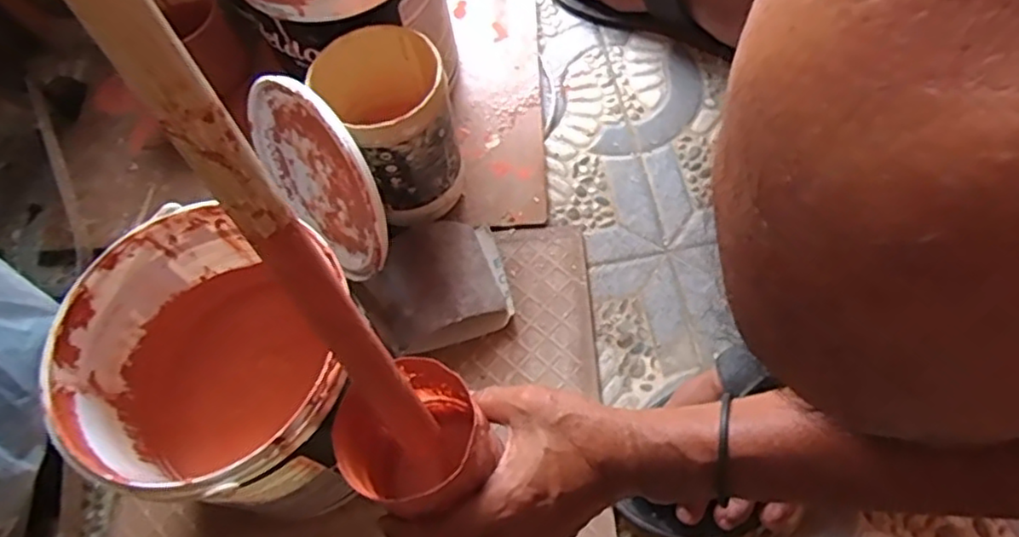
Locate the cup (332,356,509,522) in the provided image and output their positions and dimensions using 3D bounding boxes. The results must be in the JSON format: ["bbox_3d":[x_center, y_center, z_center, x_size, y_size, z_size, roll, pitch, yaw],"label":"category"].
[{"bbox_3d":[-0.053,0.107,0.403,0.078,0.071,0.083,-1,64,3],"label":"cup"}]

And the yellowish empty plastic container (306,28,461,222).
[{"bbox_3d":[-0.096,-0.120,0.578,0.095,0.147,0.111,-33,67,-12],"label":"yellowish empty plastic container"}]

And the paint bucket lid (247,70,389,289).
[{"bbox_3d":[-0.161,-0.070,0.553,0.014,0.183,0.174,-34,88,-31],"label":"paint bucket lid"}]

